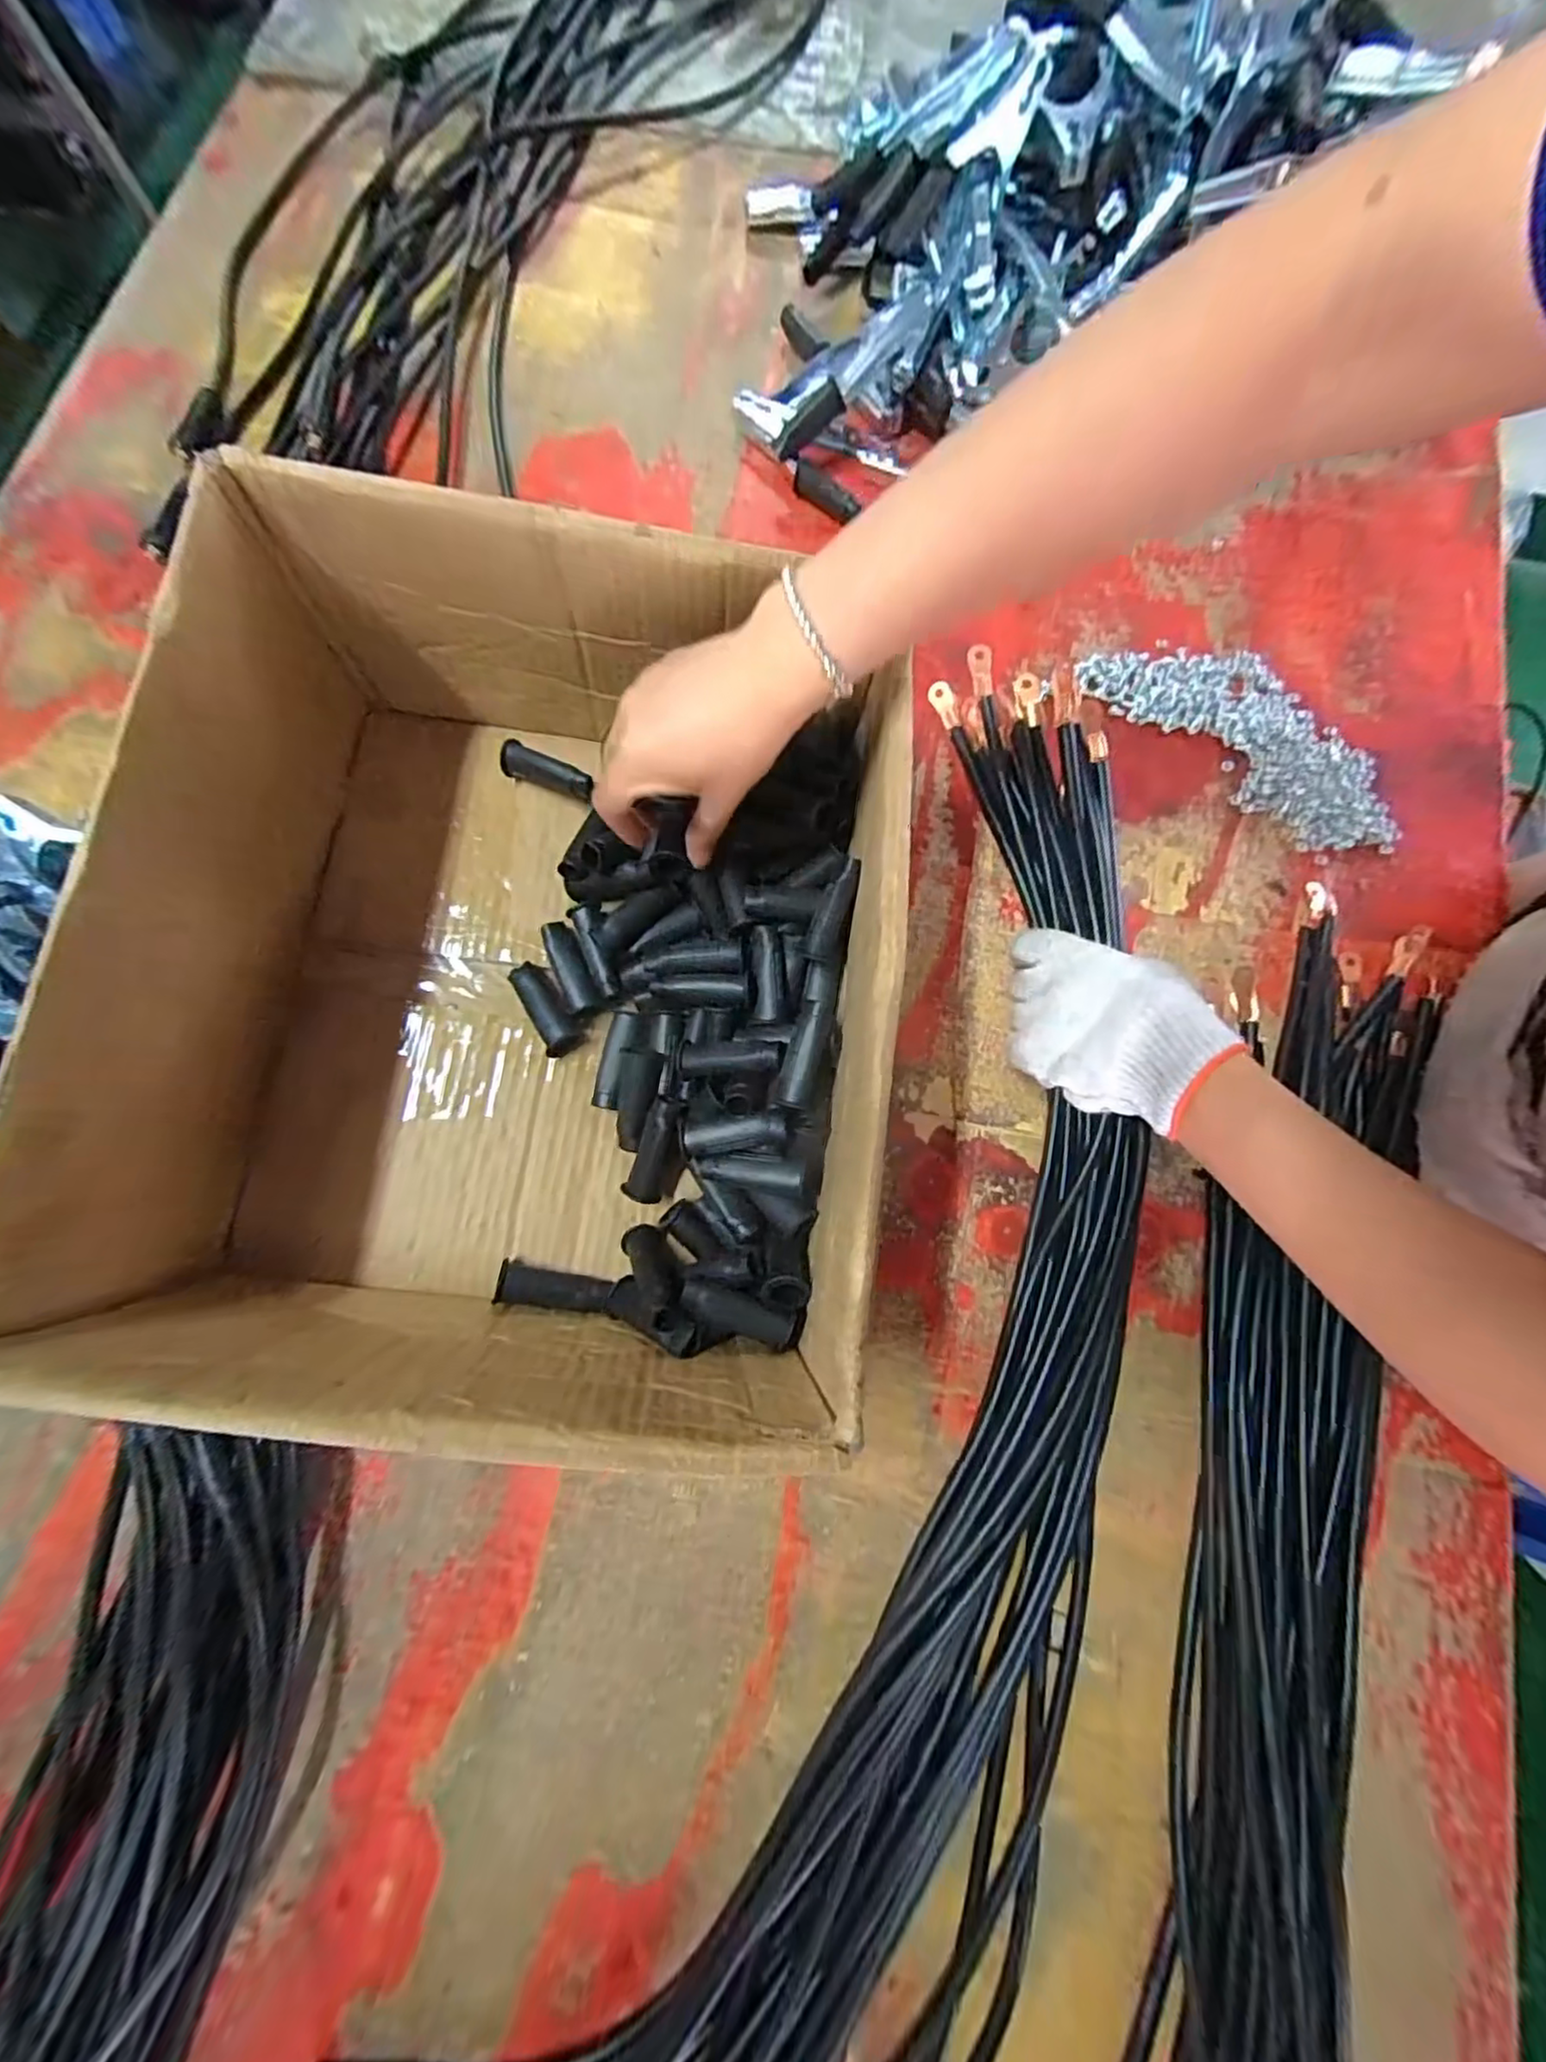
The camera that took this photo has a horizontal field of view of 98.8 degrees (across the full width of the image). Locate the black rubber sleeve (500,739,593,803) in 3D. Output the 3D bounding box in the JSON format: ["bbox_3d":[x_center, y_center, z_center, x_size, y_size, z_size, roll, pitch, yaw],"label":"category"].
[{"bbox_3d":[-0.144,-0.167,0.428,0.063,0.025,0.017,19,79,6],"label":"black rubber sleeve"}]

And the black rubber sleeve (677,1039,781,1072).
[{"bbox_3d":[-0.025,0.015,0.381,0.060,0.017,0.019,1,77,16],"label":"black rubber sleeve"}]

